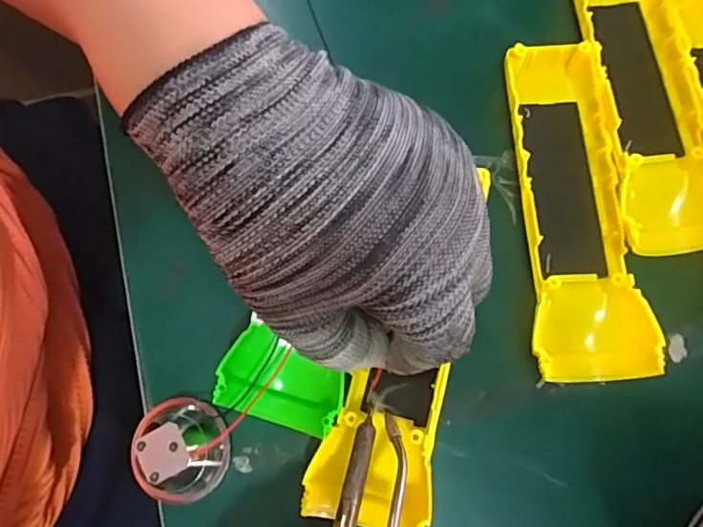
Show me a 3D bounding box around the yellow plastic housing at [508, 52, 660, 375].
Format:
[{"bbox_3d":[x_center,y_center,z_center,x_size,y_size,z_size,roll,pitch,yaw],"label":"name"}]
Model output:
[{"bbox_3d":[0.103,-0.029,0.259,0.044,0.025,0.162,-2,75,1],"label":"yellow plastic housing"}]

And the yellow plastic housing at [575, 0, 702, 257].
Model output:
[{"bbox_3d":[0.140,-0.084,0.270,0.049,0.025,0.159,-8,75,0],"label":"yellow plastic housing"}]

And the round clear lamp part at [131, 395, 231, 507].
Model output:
[{"bbox_3d":[-0.076,0.081,0.234,0.040,0.027,0.043,0,75,2],"label":"round clear lamp part"}]

